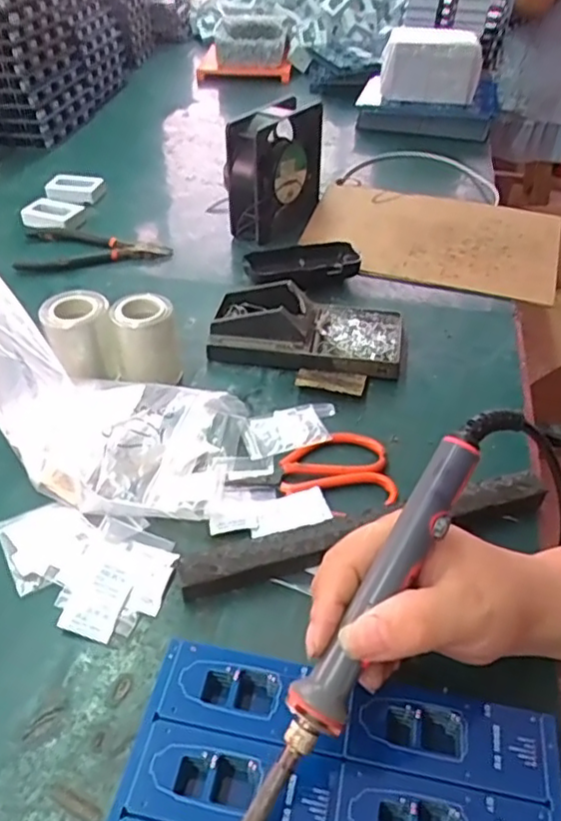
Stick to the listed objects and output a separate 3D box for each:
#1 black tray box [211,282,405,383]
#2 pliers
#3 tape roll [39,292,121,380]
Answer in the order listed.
[{"bbox_3d":[0.026,-0.073,0.549,0.162,0.037,0.086,8,43,8],"label":"black tray box"},{"bbox_3d":[-0.199,-0.166,0.664,0.163,0.014,0.084,7,43,7],"label":"pliers"},{"bbox_3d":[-0.154,-0.058,0.506,0.049,0.060,0.049,0,43,0],"label":"tape roll"}]

